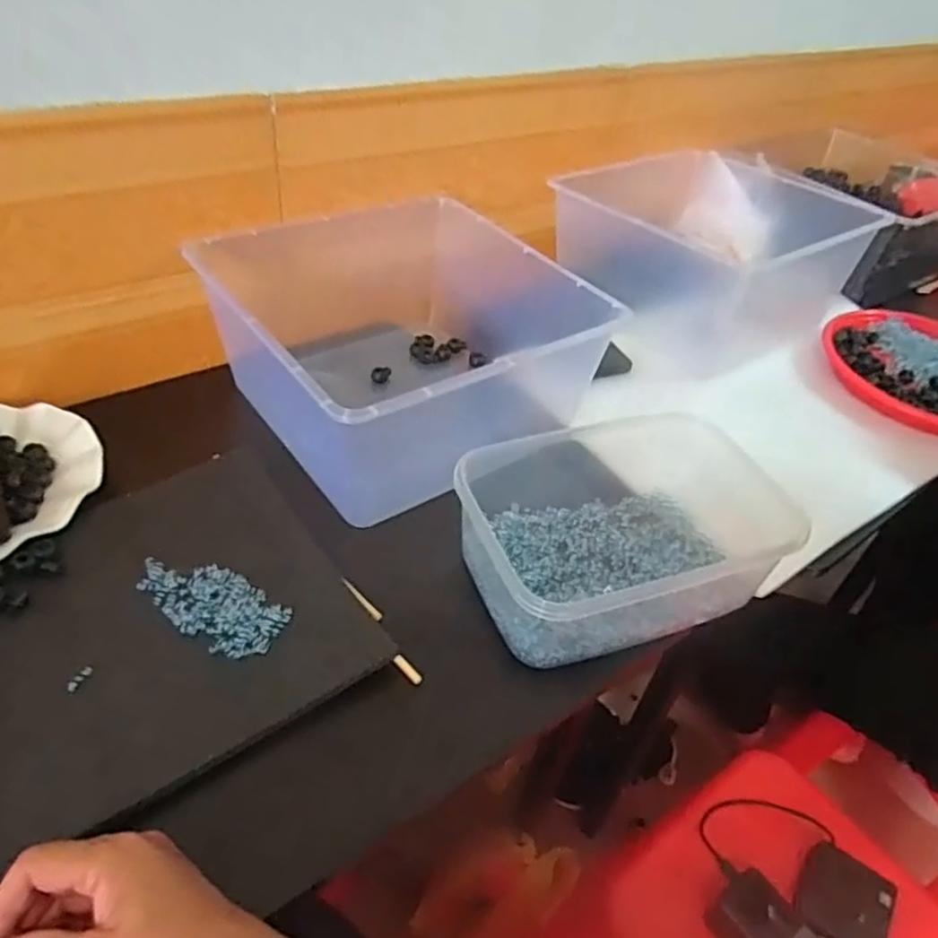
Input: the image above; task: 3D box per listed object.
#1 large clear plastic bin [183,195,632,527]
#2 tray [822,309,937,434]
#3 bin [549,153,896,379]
[{"bbox_3d":[-0.047,-0.125,0.683,0.345,0.146,0.306,-23,50,-29],"label":"large clear plastic bin"},{"bbox_3d":[0.534,-0.107,0.820,0.205,0.053,0.236,-26,52,-32],"label":"tray"},{"bbox_3d":[0.300,-0.282,0.896,0.323,0.139,0.302,-26,52,-31],"label":"bin"}]

